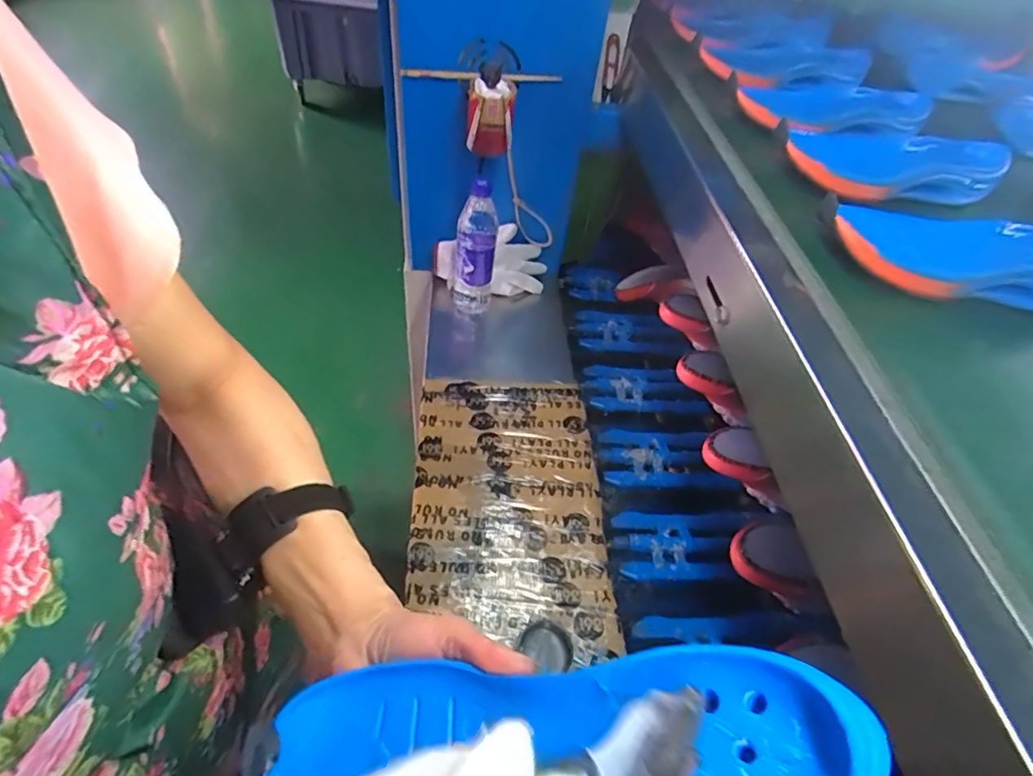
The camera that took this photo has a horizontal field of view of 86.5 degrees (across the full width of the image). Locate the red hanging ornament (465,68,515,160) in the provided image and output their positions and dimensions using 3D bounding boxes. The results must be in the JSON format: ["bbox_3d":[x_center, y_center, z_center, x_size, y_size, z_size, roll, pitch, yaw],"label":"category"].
[{"bbox_3d":[-0.038,-0.400,0.812,0.061,0.108,0.065,3,43,-3],"label":"red hanging ornament"}]

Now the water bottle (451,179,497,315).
[{"bbox_3d":[-0.073,-0.226,0.913,0.075,0.224,0.062,1,43,-5],"label":"water bottle"}]

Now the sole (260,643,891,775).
[{"bbox_3d":[0.010,0.152,0.231,0.244,0.036,0.078,-7,39,21],"label":"sole"}]

